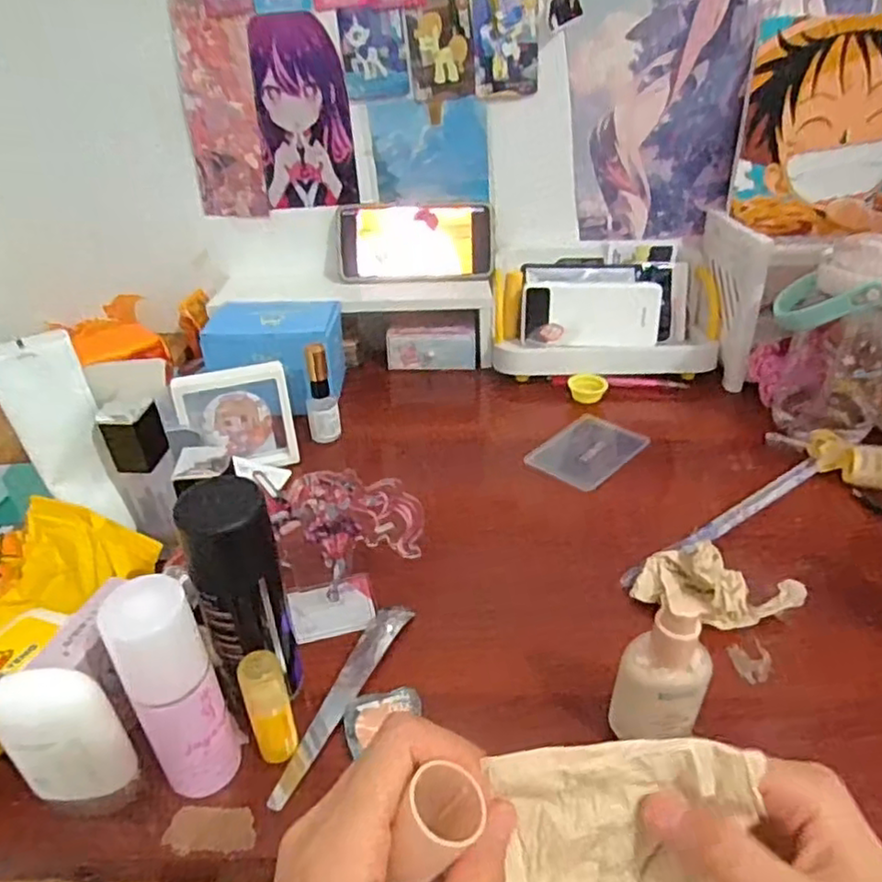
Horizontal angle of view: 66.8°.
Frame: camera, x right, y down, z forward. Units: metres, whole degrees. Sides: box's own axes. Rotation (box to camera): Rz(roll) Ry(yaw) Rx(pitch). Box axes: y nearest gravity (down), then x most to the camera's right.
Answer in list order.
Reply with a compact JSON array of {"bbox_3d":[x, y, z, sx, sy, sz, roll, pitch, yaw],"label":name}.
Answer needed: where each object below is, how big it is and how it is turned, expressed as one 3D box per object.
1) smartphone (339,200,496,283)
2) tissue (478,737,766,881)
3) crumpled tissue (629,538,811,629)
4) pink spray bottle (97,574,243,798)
[{"bbox_3d":[-0.027,-0.215,0.723,0.166,0.081,0.015,-1,8,3],"label":"smartphone"},{"bbox_3d":[0.058,0.142,0.216,0.107,0.075,0.038,-8,3,4],"label":"tissue"},{"bbox_3d":[0.179,0.094,0.431,0.096,0.038,0.038,13,36,21],"label":"crumpled tissue"},{"bbox_3d":[-0.126,0.120,0.319,0.035,0.122,0.036,-20,38,-26],"label":"pink spray bottle"}]

